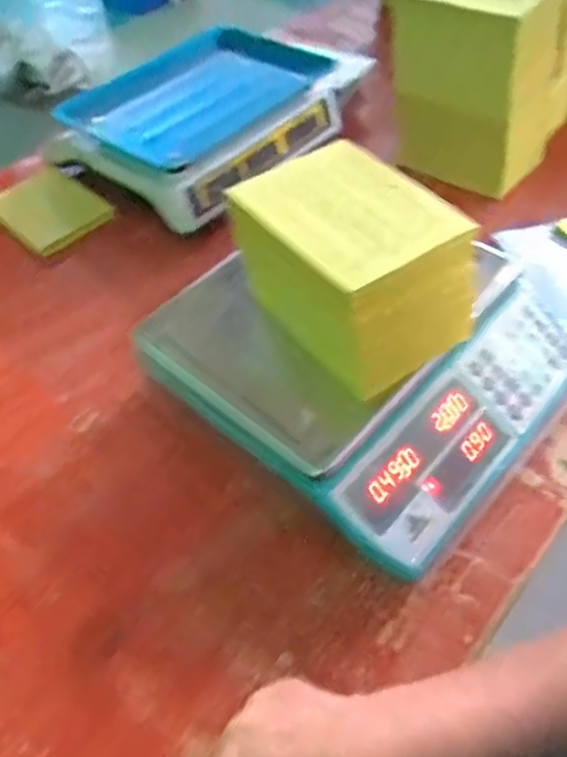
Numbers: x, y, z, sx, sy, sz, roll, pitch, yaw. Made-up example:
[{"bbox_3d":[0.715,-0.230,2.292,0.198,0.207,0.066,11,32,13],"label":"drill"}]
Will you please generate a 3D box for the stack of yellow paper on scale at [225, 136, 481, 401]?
[{"bbox_3d":[0.053,-0.093,0.492,0.121,0.117,0.173,-36,58,-22],"label":"stack of yellow paper on scale"}]

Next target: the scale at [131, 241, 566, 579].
[{"bbox_3d":[0.082,-0.021,0.542,0.291,0.090,0.304,35,62,27],"label":"scale"}]

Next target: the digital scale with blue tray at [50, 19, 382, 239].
[{"bbox_3d":[-0.090,-0.355,0.818,0.227,0.100,0.349,33,61,26],"label":"digital scale with blue tray"}]

